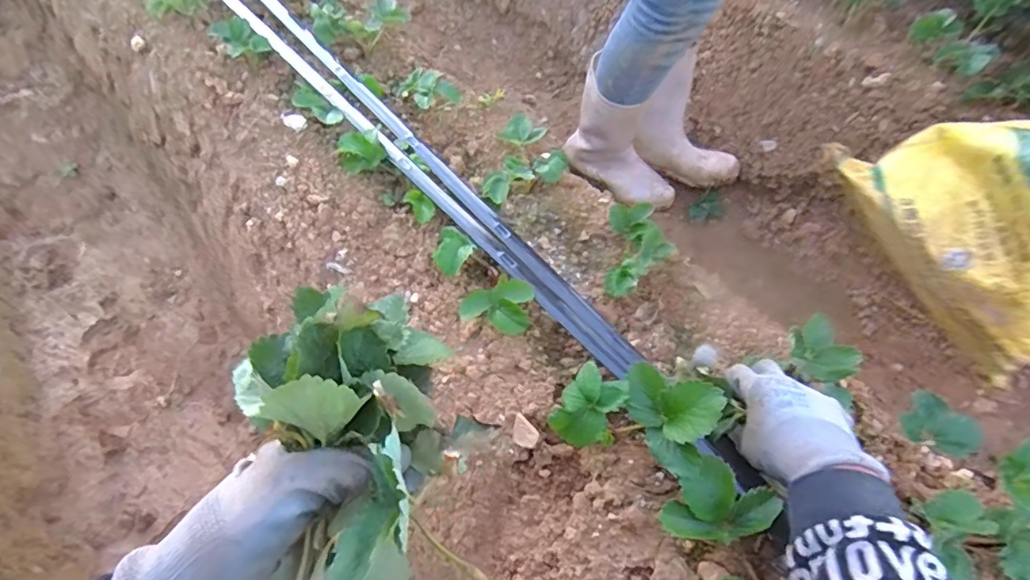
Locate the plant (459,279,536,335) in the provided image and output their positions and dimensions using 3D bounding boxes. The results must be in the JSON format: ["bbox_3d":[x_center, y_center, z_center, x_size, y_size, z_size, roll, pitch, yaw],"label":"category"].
[{"bbox_3d":[-0.019,0.019,0.572,0.070,0.055,0.046,18,57,9],"label":"plant"}]

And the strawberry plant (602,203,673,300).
[{"bbox_3d":[0.141,-0.043,0.612,0.070,0.064,0.108,7,56,2],"label":"strawberry plant"}]

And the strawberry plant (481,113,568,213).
[{"bbox_3d":[0.014,-0.163,0.706,0.102,0.041,0.153,11,56,5],"label":"strawberry plant"}]

